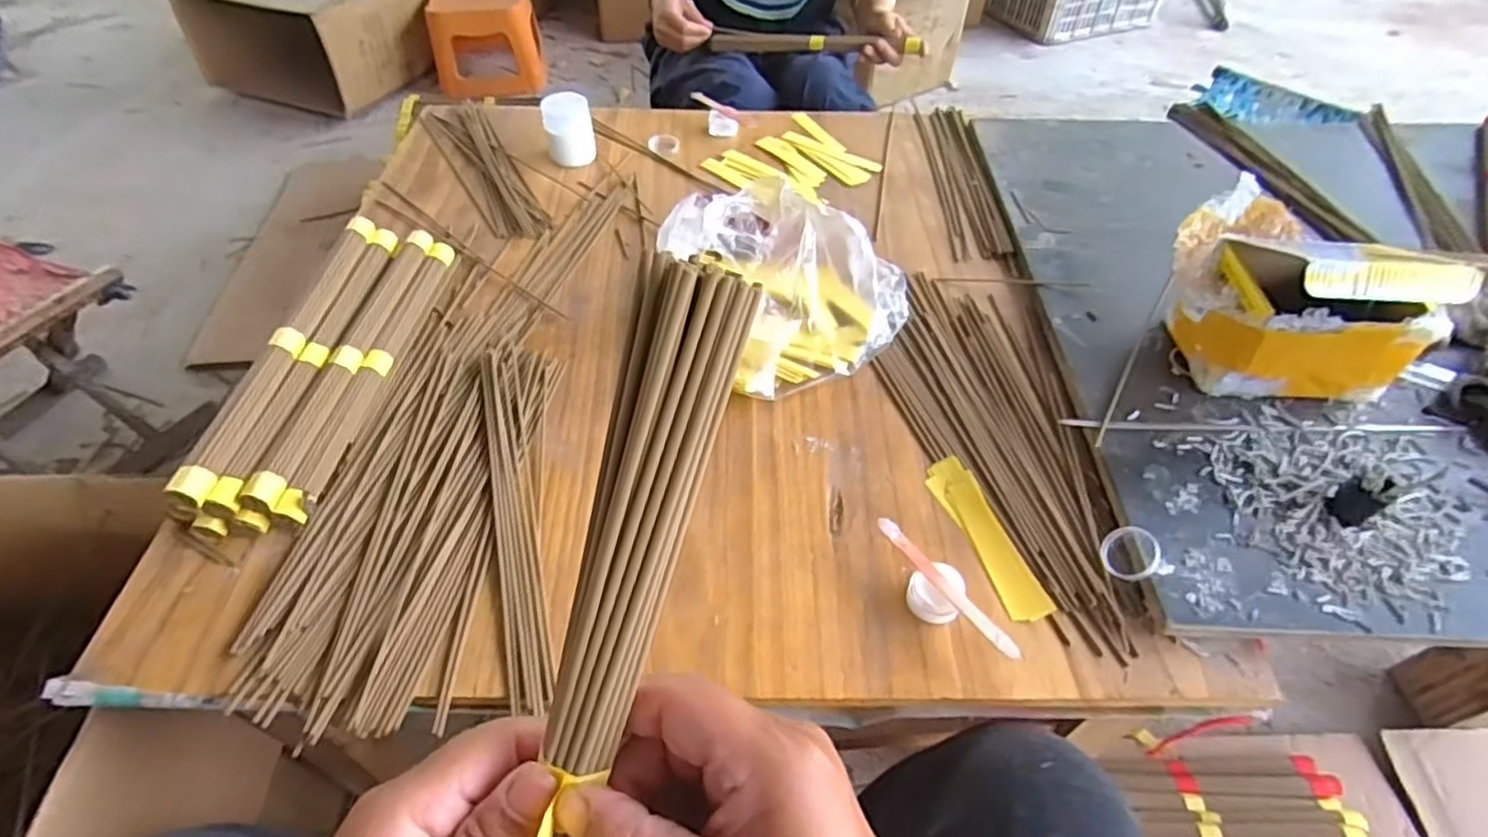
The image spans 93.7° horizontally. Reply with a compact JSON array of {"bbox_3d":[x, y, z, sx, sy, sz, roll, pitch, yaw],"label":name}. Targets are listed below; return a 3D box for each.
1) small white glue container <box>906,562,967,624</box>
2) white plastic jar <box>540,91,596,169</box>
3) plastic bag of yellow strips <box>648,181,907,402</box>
[{"bbox_3d":[0.132,0.121,0.481,0.036,0.027,0.034,7,50,5],"label":"small white glue container"},{"bbox_3d":[-0.210,-0.347,0.837,0.056,0.064,0.062,-9,51,-9],"label":"white plastic jar"},{"bbox_3d":[0.030,-0.126,0.643,0.215,0.099,0.228,31,56,22],"label":"plastic bag of yellow strips"}]

